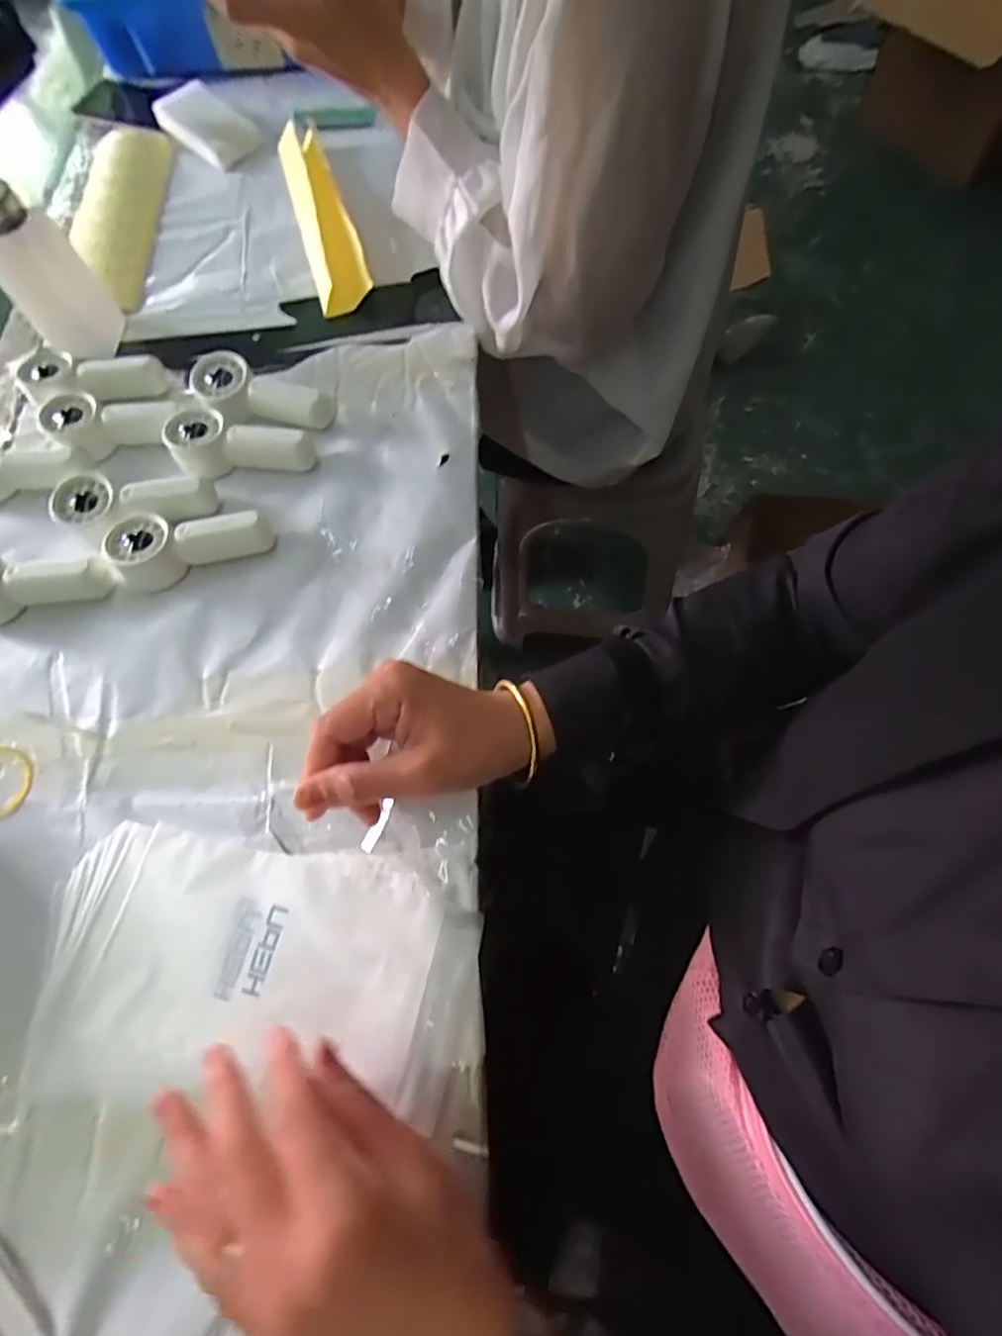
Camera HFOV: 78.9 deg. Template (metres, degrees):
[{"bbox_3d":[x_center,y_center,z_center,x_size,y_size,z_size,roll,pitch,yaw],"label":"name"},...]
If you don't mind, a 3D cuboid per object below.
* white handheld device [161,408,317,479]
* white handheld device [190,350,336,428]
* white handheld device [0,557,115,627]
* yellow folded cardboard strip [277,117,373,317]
[{"bbox_3d":[-0.203,-0.174,0.477,0.108,0.034,0.051,6,69,9],"label":"white handheld device"},{"bbox_3d":[-0.195,-0.216,0.492,0.113,0.037,0.054,23,71,14],"label":"white handheld device"},{"bbox_3d":[-0.342,-0.055,0.436,0.112,0.030,0.044,2,68,7],"label":"white handheld device"},{"bbox_3d":[-0.174,-0.442,0.588,0.048,0.033,0.258,-17,67,-4],"label":"yellow folded cardboard strip"}]

